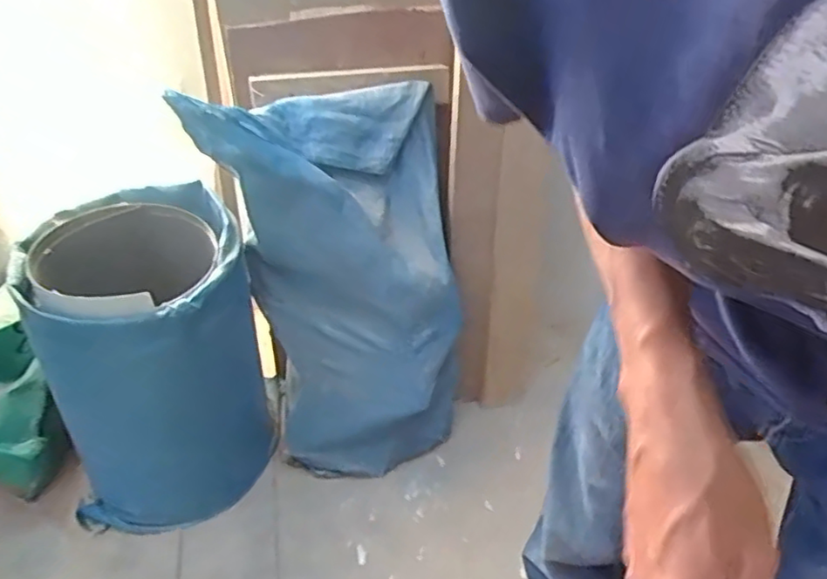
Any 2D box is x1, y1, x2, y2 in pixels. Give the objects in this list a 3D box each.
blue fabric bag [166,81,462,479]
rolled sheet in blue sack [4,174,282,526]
[{"bbox_3d":[-0.121,0.012,1.157,0.398,0.686,0.306,-14,44,-20],"label":"blue fabric bag"},{"bbox_3d":[-0.417,0.143,1.090,0.294,0.564,0.306,-1,41,-6],"label":"rolled sheet in blue sack"}]

